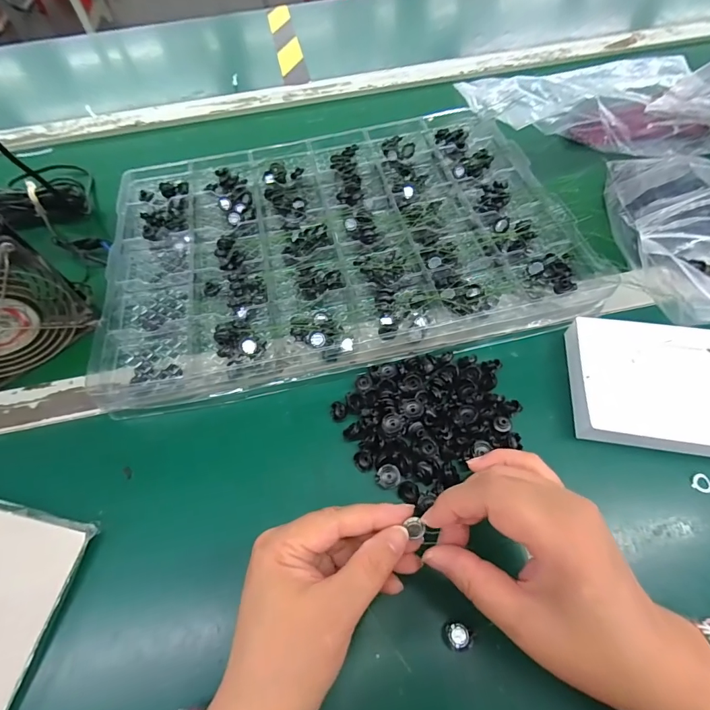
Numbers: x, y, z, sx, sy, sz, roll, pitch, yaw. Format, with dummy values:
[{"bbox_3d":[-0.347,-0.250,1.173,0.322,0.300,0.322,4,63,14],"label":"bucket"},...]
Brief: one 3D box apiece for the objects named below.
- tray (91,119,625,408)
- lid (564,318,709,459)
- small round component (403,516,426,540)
[{"bbox_3d":[-0.023,-0.126,0.407,0.448,0.039,0.315,-11,60,-5],"label":"tray"},{"bbox_3d":[0.262,0.024,0.304,0.171,0.030,0.107,7,60,6],"label":"lid"},{"bbox_3d":[0.032,0.093,0.210,0.010,0.009,0.009,-13,60,-6],"label":"small round component"}]

